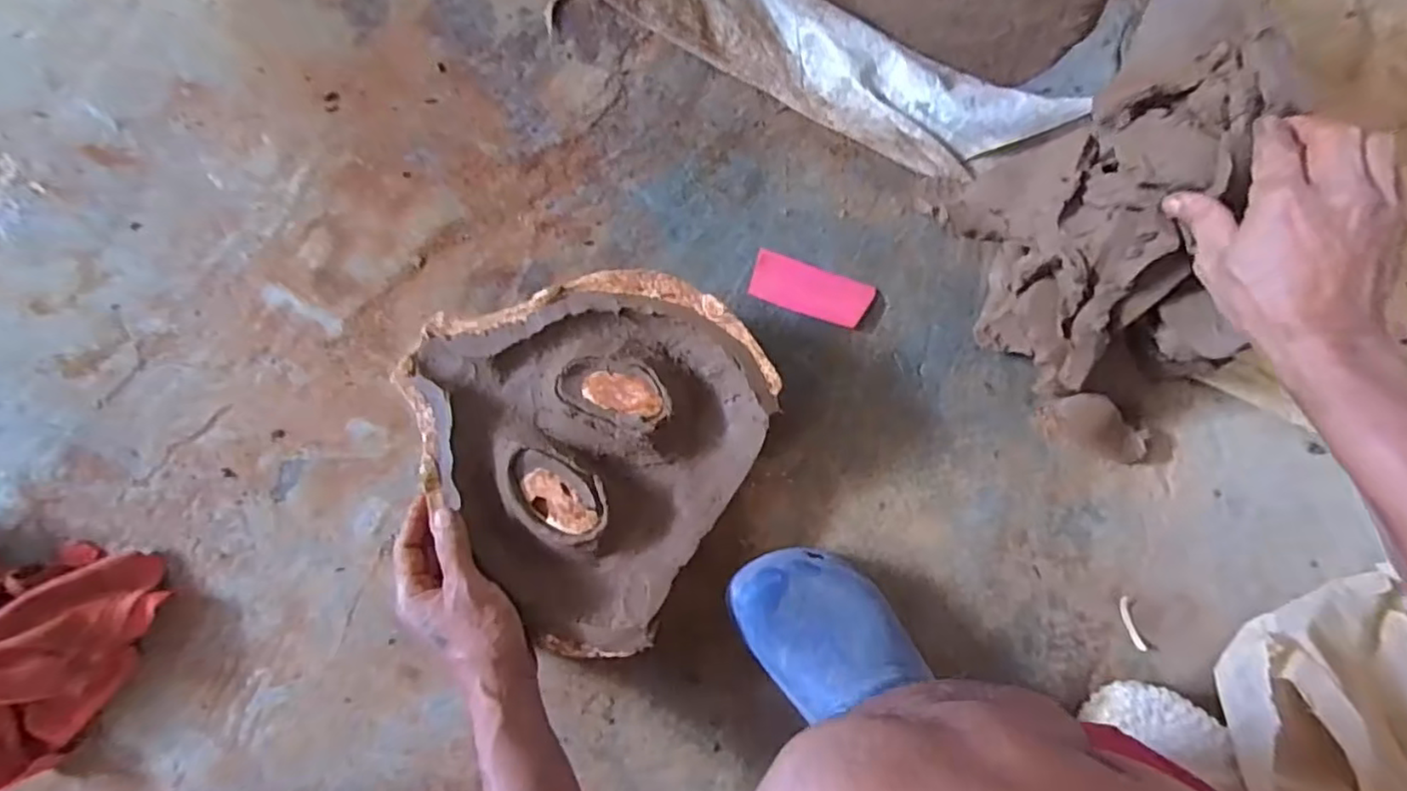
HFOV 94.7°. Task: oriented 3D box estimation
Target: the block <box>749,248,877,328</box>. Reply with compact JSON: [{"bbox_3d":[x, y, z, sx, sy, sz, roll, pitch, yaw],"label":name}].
[{"bbox_3d":[0.097,-0.094,0.583,0.108,0.006,0.043,19,80,-1],"label":"block"}]

